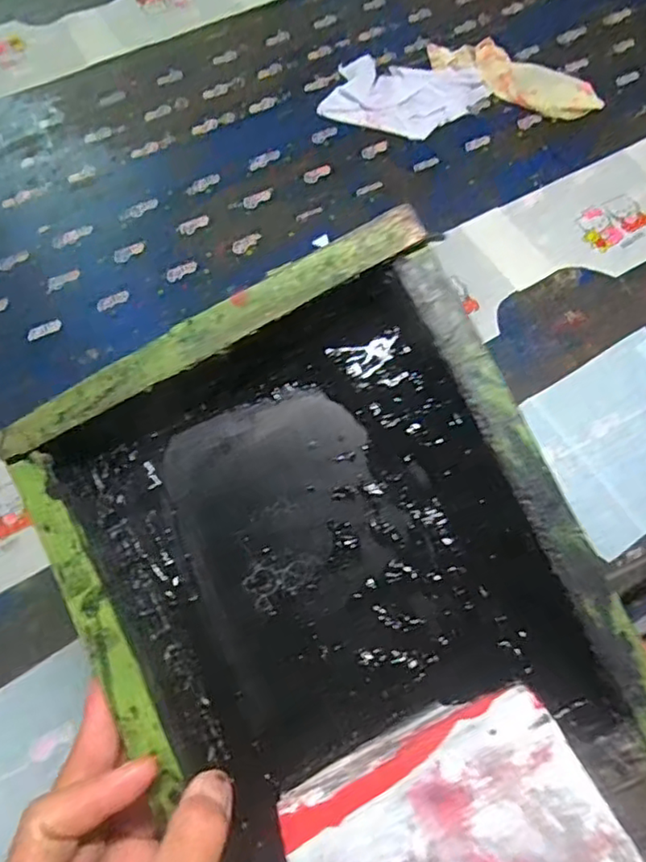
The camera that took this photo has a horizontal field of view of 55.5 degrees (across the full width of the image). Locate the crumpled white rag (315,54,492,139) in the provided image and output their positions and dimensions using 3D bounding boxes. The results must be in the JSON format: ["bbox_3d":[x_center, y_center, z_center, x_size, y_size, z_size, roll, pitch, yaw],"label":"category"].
[{"bbox_3d":[0.099,-0.401,0.735,0.187,0.020,0.110,7,65,5],"label":"crumpled white rag"}]

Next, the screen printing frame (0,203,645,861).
[{"bbox_3d":[0.005,0.073,0.288,0.220,0.045,0.273,-29,82,6],"label":"screen printing frame"}]

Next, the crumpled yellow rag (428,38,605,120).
[{"bbox_3d":[0.233,-0.435,0.750,0.213,0.026,0.073,26,68,13],"label":"crumpled yellow rag"}]

